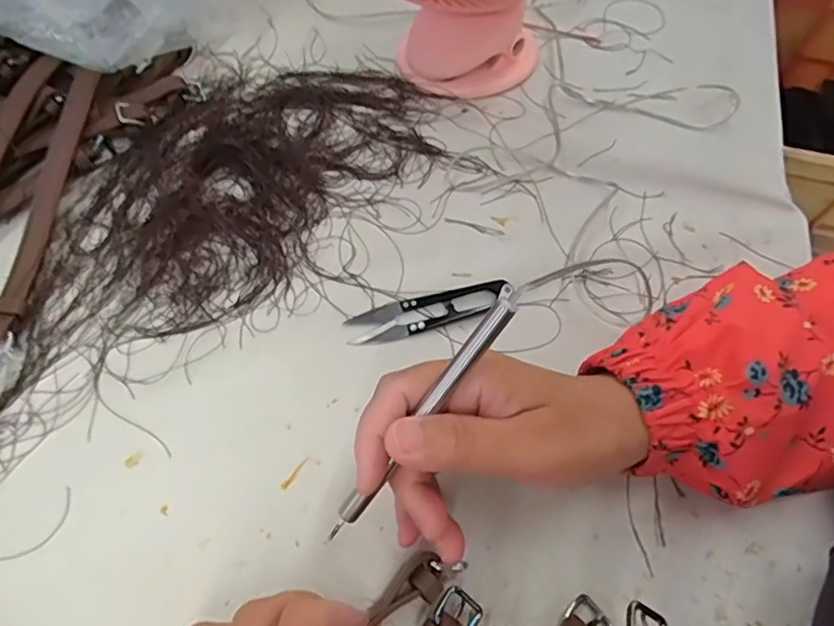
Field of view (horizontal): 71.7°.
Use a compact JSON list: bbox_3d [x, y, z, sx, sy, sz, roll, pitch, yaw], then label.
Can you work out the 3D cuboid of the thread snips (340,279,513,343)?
[{"bbox_3d":[0.009,-0.002,0.353,0.101,0.009,0.023,-12,62,-11],"label":"thread snips"}]

